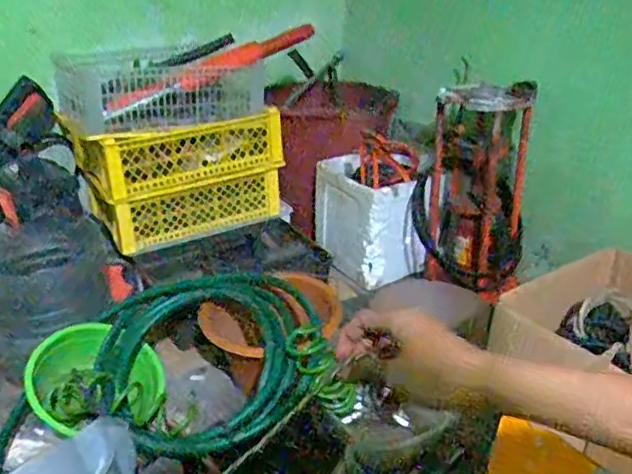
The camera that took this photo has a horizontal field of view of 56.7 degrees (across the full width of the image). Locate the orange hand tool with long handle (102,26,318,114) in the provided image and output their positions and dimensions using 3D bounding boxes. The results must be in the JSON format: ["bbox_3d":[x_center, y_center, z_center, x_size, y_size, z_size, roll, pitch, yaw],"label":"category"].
[{"bbox_3d":[-0.242,-0.368,1.302,0.468,0.050,0.050,-21,26,1],"label":"orange hand tool with long handle"}]

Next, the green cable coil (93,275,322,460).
[{"bbox_3d":[-0.187,0.205,1.024,0.380,0.139,0.357,0,25,0],"label":"green cable coil"}]

